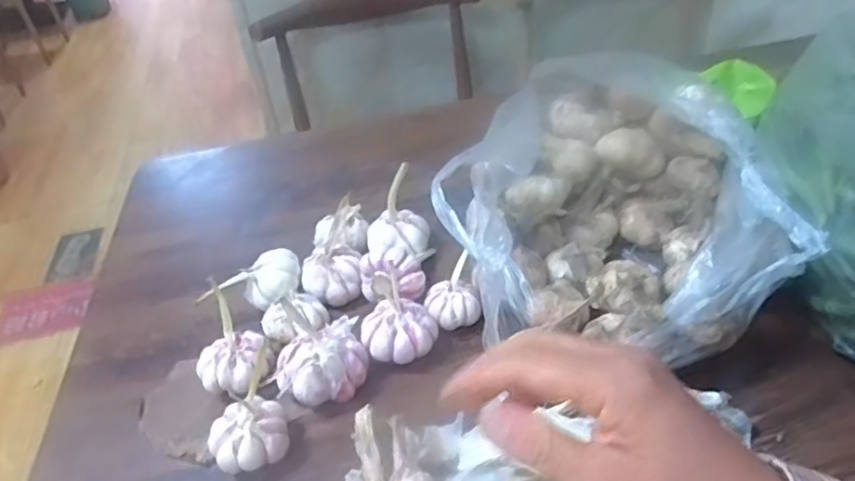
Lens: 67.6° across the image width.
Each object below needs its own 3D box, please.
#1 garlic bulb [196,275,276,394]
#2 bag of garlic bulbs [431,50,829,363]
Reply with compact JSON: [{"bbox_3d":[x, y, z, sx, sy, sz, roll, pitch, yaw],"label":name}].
[{"bbox_3d":[-0.144,0.083,0.473,0.056,0.071,0.052,-25,43,-21],"label":"garlic bulb"},{"bbox_3d":[0.158,-0.018,0.480,0.220,0.137,0.191,23,48,31],"label":"bag of garlic bulbs"}]

